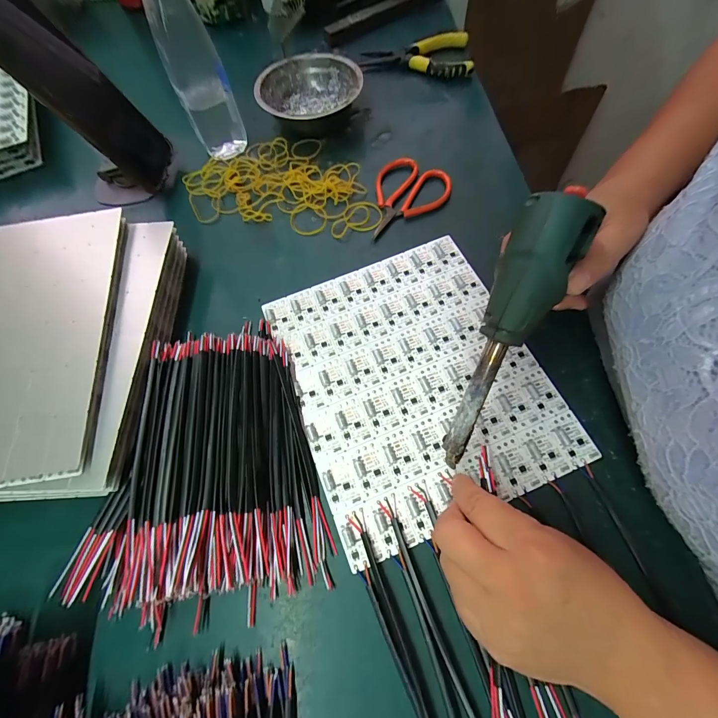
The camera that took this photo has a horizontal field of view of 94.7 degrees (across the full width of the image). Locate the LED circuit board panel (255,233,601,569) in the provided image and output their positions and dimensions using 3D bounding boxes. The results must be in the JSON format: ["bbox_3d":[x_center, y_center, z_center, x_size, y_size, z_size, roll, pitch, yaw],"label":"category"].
[{"bbox_3d":[0.045,0.011,0.288,0.199,0.009,0.237,-21,68,-7],"label":"LED circuit board panel"}]

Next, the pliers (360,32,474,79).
[{"bbox_3d":[0.077,-0.394,0.423,0.139,0.026,0.062,14,68,8],"label":"pliers"}]

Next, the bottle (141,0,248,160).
[{"bbox_3d":[-0.168,-0.302,0.323,0.055,0.183,0.048,-23,68,-8],"label":"bottle"}]

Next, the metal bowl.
[{"bbox_3d":[-0.062,-0.313,0.398,0.109,0.048,0.109,-1,67,2],"label":"metal bowl"}]

